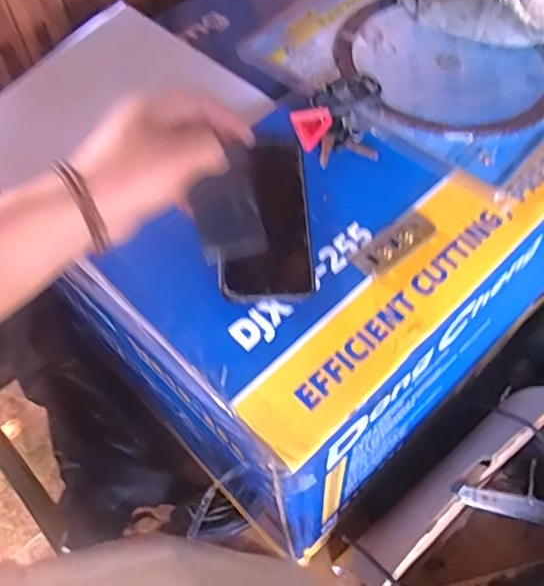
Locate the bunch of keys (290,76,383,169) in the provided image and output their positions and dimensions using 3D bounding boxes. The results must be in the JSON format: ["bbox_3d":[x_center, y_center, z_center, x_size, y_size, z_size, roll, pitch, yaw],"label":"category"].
[{"bbox_3d":[0.062,-0.170,0.553,0.077,0.033,0.102,5,58,6],"label":"bunch of keys"}]

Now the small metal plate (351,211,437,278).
[{"bbox_3d":[0.106,-0.043,0.491,0.081,0.010,0.030,-36,62,-19],"label":"small metal plate"}]

